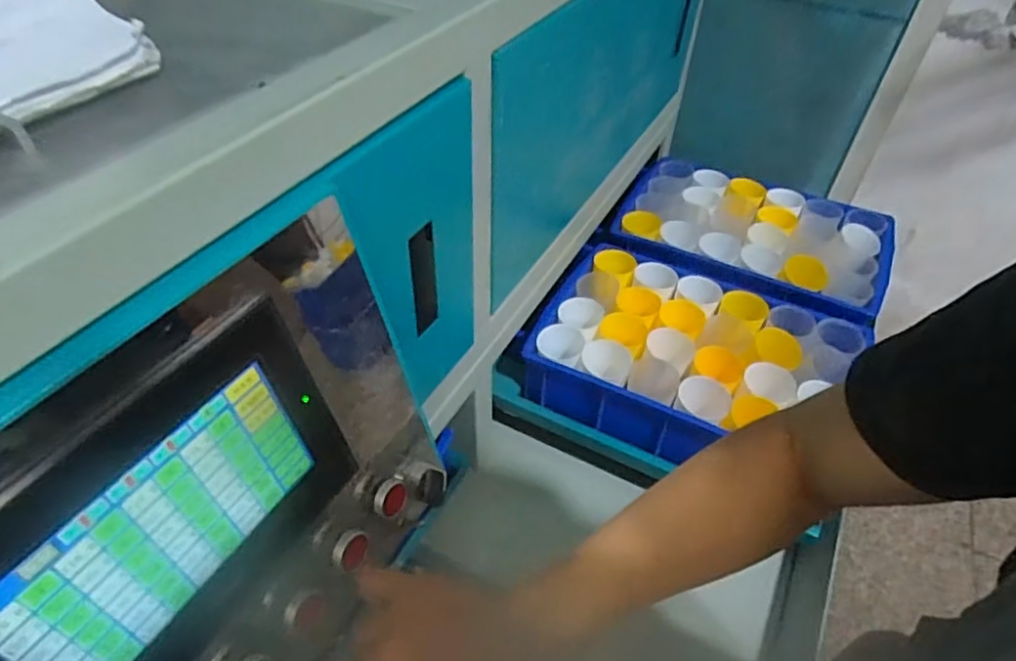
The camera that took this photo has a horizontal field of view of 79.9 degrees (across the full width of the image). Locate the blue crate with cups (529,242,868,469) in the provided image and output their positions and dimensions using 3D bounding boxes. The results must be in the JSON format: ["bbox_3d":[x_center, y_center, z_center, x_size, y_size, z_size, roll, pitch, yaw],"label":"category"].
[{"bbox_3d":[0.236,0.036,0.823,0.388,0.089,0.275,22,49,19],"label":"blue crate with cups"}]

